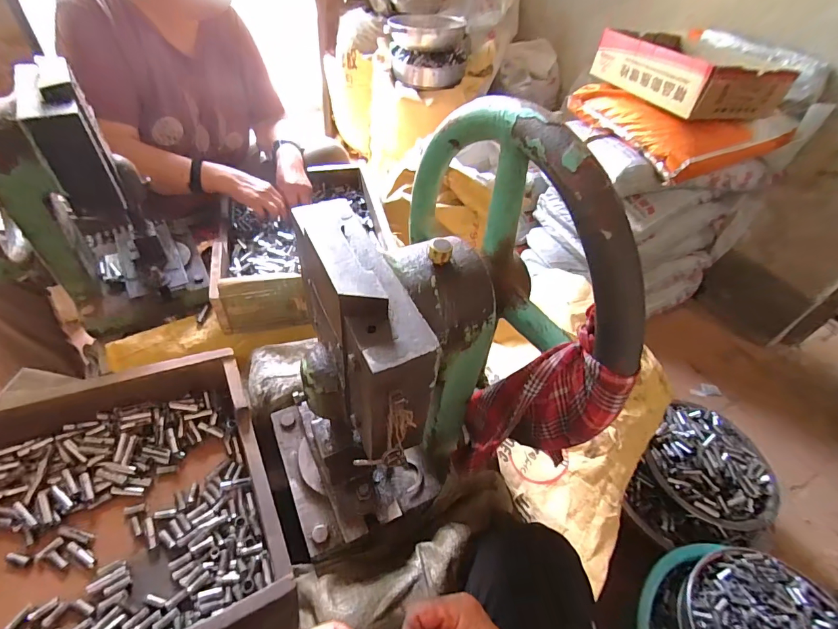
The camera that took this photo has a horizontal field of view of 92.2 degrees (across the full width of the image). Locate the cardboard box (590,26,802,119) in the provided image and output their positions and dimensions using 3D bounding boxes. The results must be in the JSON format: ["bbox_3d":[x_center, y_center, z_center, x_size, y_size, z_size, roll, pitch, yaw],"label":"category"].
[{"bbox_3d":[0.710,-0.659,1.090,0.284,0.114,0.429,-12,49,-17],"label":"cardboard box"}]

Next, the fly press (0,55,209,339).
[{"bbox_3d":[-0.568,-0.201,0.661,0.276,0.458,0.324,-25,54,-27],"label":"fly press"}]

